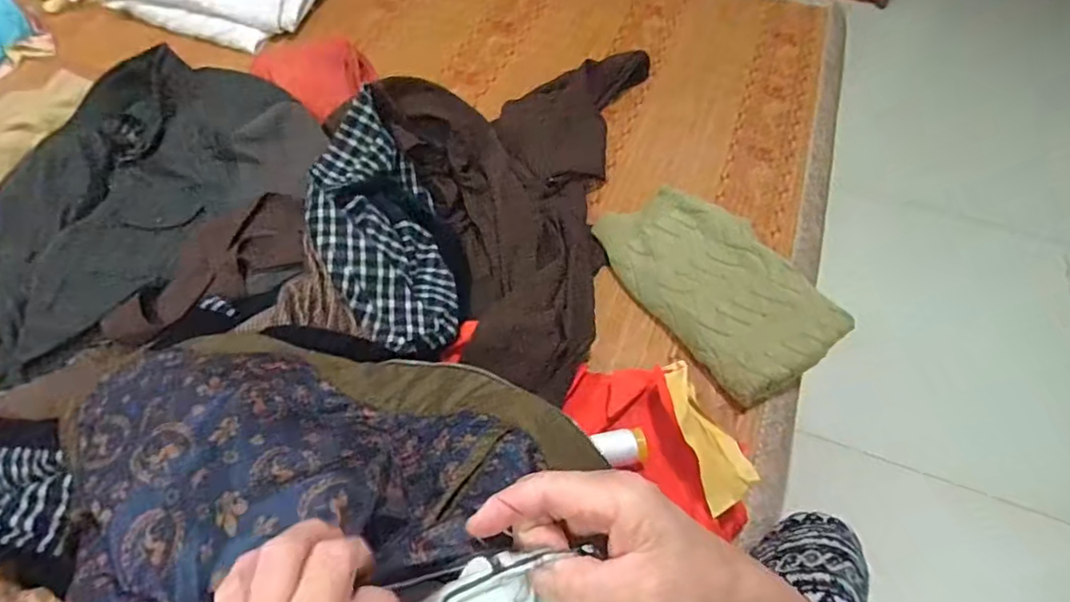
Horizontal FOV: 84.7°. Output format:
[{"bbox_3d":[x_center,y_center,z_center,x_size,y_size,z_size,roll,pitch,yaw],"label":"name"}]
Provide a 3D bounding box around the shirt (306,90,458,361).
[{"bbox_3d":[-0.193,-0.089,0.738,0.147,0.123,0.319,-14,57,-11],"label":"shirt"}]

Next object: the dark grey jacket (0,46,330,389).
[{"bbox_3d":[-0.565,-0.139,0.794,0.395,0.137,0.499,39,62,23],"label":"dark grey jacket"}]

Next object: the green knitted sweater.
[{"bbox_3d":[0.262,-0.034,0.861,0.210,0.052,0.351,-29,61,-20],"label":"green knitted sweater"}]

